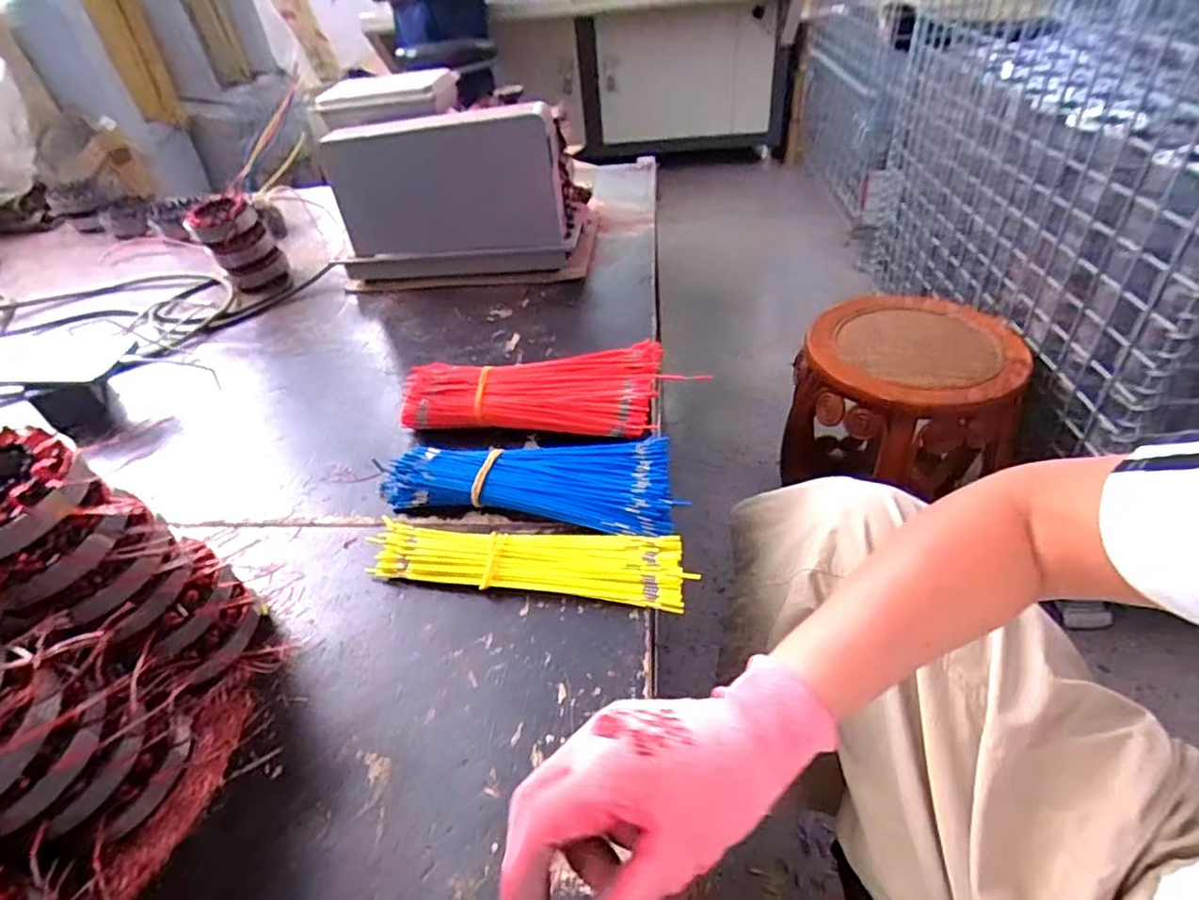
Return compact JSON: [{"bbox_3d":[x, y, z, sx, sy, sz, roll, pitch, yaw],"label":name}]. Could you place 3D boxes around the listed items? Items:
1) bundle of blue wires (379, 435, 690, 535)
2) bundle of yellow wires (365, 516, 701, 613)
[{"bbox_3d":[-0.061,0.023,0.531,0.253,0.034,0.087,5,43,12],"label":"bundle of blue wires"},{"bbox_3d":[-0.056,0.084,0.475,0.242,0.019,0.056,4,42,11],"label":"bundle of yellow wires"}]

